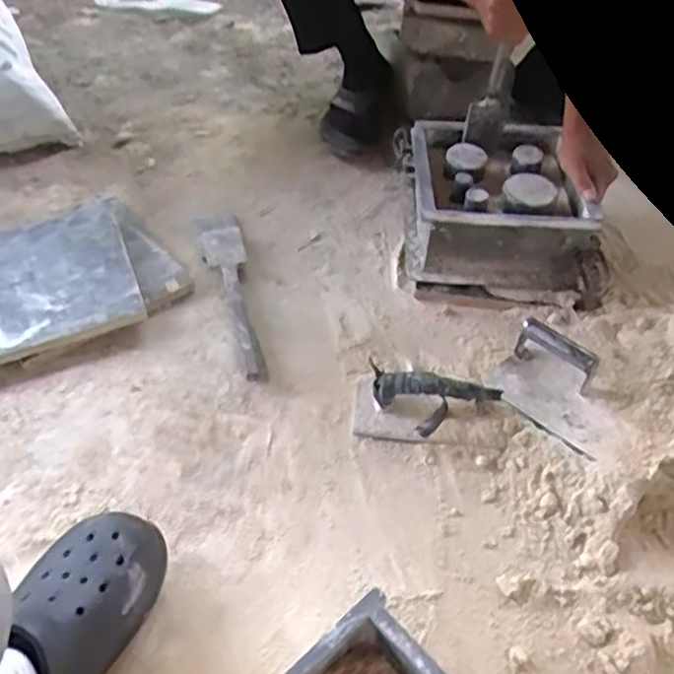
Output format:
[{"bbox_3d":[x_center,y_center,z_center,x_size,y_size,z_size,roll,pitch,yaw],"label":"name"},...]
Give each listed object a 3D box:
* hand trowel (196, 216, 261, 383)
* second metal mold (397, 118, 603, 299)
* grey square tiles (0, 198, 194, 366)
[{"bbox_3d":[-0.146,-0.067,0.951,0.062,0.024,0.316,-10,51,-11],"label":"hand trowel"},{"bbox_3d":[0.235,-0.199,1.016,0.266,0.142,0.280,5,49,2],"label":"second metal mold"},{"bbox_3d":[-0.391,-0.080,0.951,0.310,0.038,0.257,-26,55,-22],"label":"grey square tiles"}]

